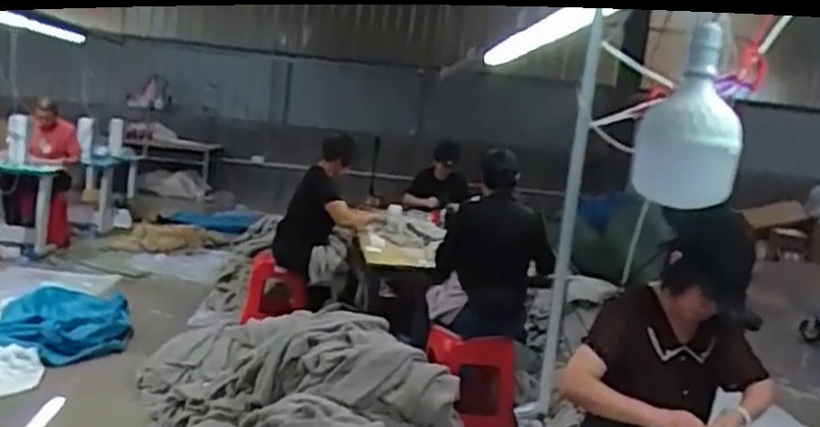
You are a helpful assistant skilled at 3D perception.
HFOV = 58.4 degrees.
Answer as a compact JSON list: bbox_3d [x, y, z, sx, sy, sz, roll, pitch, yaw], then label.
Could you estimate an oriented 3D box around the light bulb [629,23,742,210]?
[{"bbox_3d":[0.351,-0.120,0.916,0.122,0.217,0.108,8,7,17],"label":"light bulb"}]

